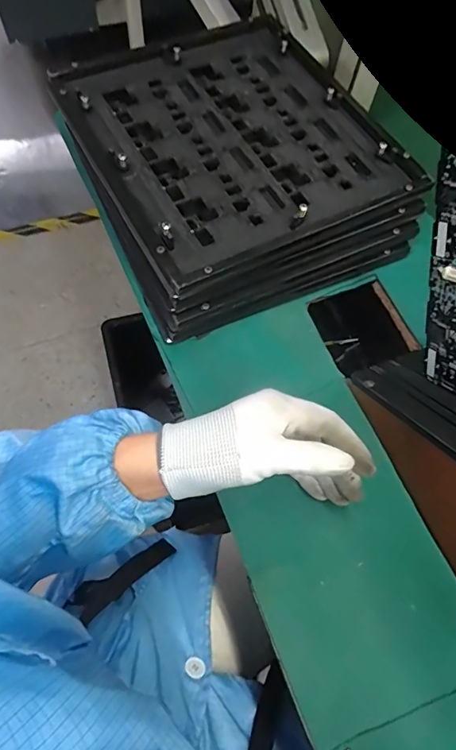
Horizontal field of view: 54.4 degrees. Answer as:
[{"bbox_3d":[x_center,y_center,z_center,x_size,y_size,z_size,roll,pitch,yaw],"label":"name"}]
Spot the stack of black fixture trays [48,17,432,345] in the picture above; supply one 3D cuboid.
[{"bbox_3d":[0.004,-0.219,0.463,0.271,0.073,0.304,-23,68,-13],"label":"stack of black fixture trays"}]

